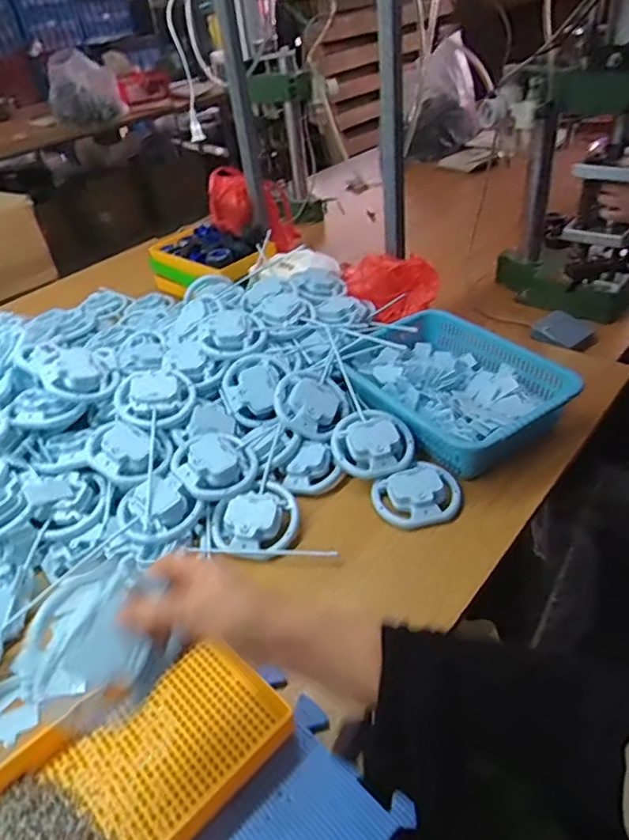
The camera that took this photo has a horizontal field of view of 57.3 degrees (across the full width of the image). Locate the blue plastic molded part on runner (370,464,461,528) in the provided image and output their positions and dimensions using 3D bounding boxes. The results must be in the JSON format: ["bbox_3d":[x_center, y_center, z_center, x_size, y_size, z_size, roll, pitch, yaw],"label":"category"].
[{"bbox_3d":[0.125,0.089,0.693,0.101,0.024,0.083,-20,40,-16],"label":"blue plastic molded part on runner"}]

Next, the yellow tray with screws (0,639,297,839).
[{"bbox_3d":[-0.153,0.285,0.474,0.154,0.027,0.242,28,50,37],"label":"yellow tray with screws"}]

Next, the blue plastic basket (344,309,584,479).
[{"bbox_3d":[0.186,-0.046,0.802,0.221,0.065,0.287,-28,43,-24],"label":"blue plastic basket"}]

